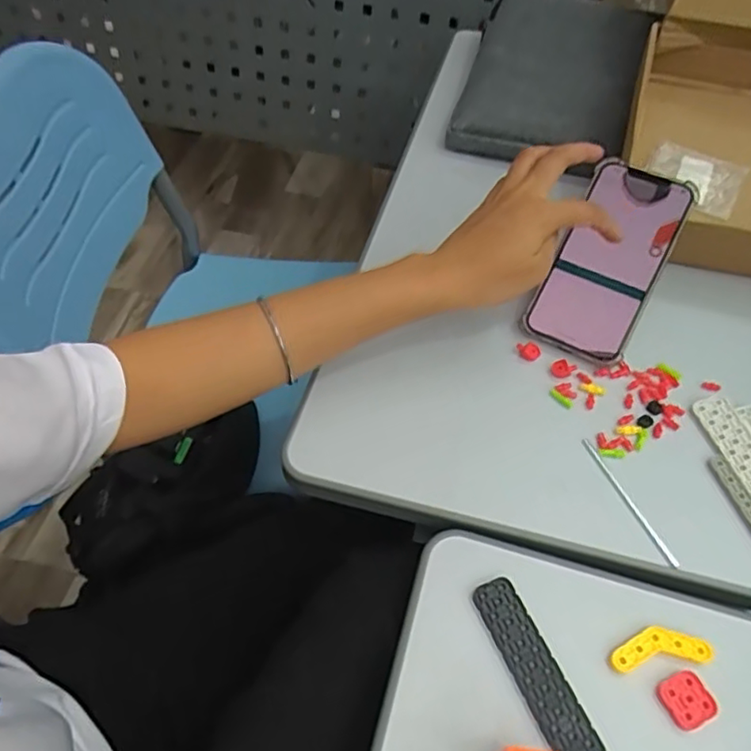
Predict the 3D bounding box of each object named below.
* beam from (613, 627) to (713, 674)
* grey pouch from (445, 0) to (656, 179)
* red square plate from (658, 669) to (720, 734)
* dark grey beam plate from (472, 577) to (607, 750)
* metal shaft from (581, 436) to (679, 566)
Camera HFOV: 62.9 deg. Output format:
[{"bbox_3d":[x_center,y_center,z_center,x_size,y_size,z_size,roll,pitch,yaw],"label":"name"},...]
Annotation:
[{"bbox_3d":[0.162,0.156,0.352,0.057,0.005,0.020,-4,54,-5],"label":"beam"},{"bbox_3d":[0.198,-0.345,0.682,0.180,0.036,0.288,12,62,16],"label":"grey pouch"},{"bbox_3d":[0.172,0.178,0.337,0.025,0.006,0.026,-21,57,-17],"label":"red square plate"},{"bbox_3d":[0.099,0.182,0.331,0.027,0.005,0.149,-18,56,-15],"label":"dark grey beam plate"},{"bbox_3d":[0.170,0.083,0.413,0.005,0.004,0.100,-18,56,-15],"label":"metal shaft"}]

